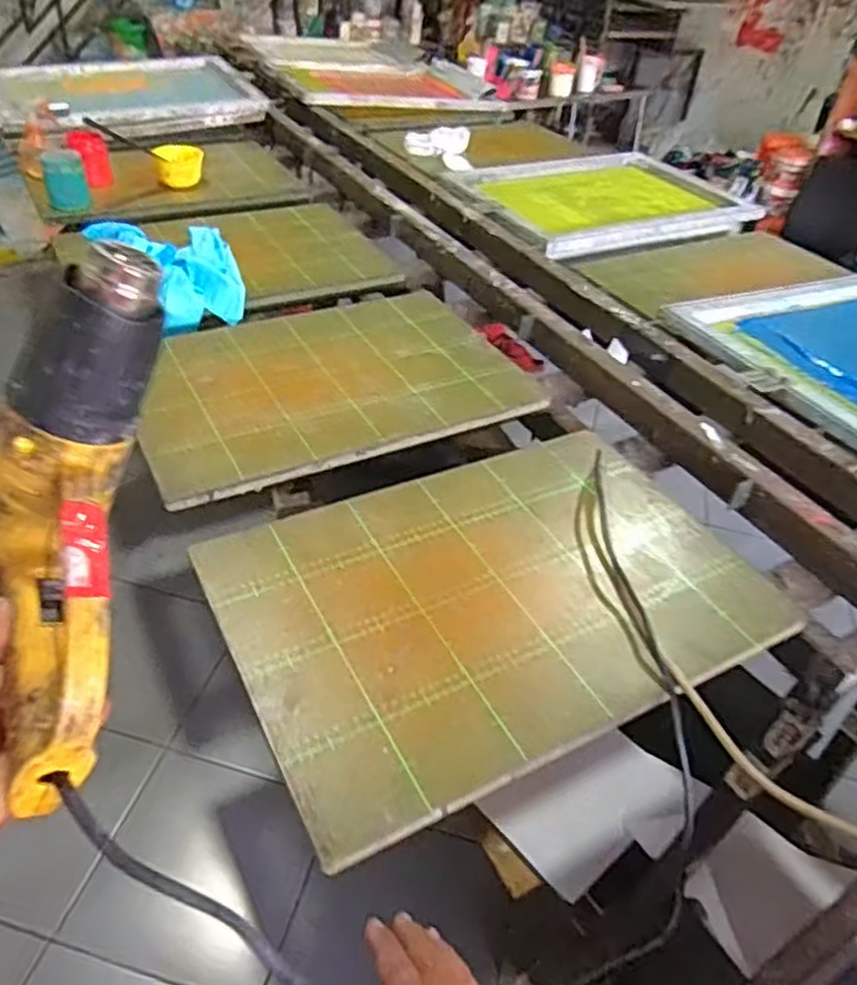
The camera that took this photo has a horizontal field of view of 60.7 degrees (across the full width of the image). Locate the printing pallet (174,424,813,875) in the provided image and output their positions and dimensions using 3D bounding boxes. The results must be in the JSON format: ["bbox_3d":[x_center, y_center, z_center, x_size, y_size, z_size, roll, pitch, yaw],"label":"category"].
[{"bbox_3d":[0.081,0.098,0.830,0.593,0.020,0.401,-17,46,-24],"label":"printing pallet"}]

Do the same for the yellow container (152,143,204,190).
[{"bbox_3d":[-0.586,-0.775,1.724,0.114,0.063,0.140,-9,43,-16],"label":"yellow container"}]

